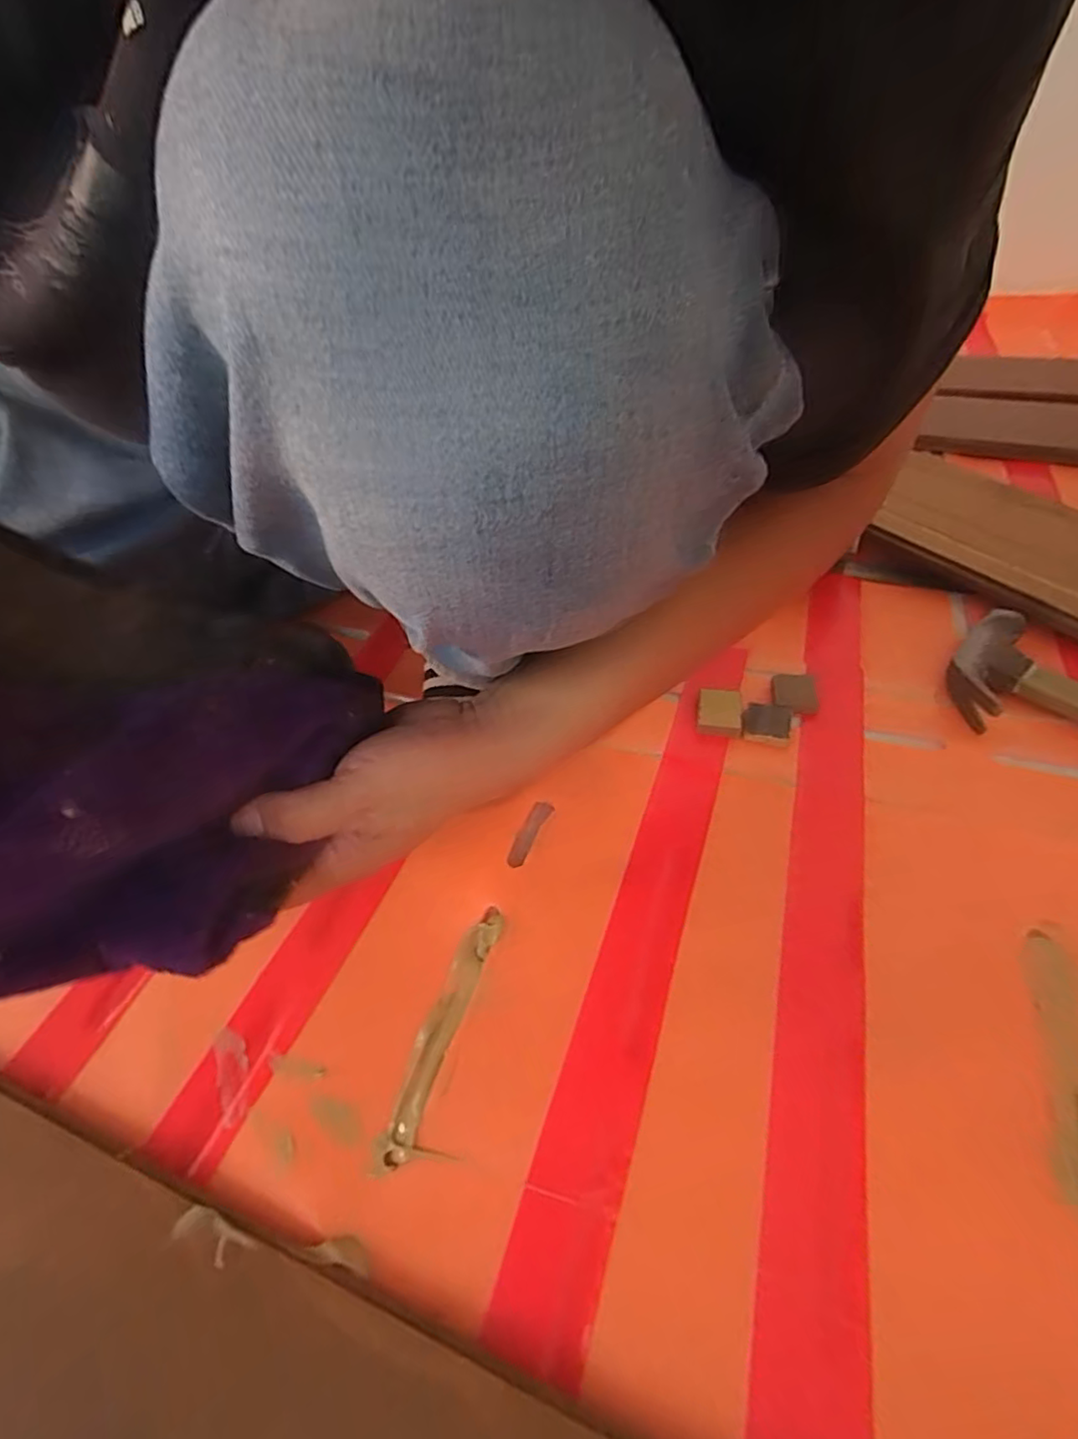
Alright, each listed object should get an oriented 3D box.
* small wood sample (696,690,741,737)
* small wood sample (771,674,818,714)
[{"bbox_3d":[0.142,-0.006,0.489,0.033,0.010,0.042,6,46,11],"label":"small wood sample"},{"bbox_3d":[0.205,-0.022,0.496,0.033,0.005,0.040,8,46,13],"label":"small wood sample"}]

